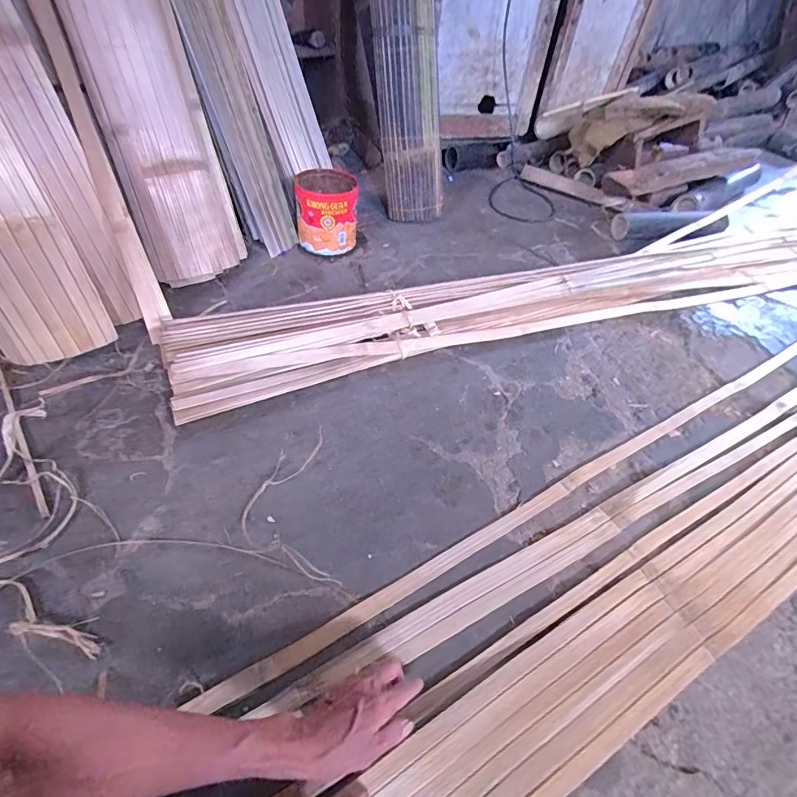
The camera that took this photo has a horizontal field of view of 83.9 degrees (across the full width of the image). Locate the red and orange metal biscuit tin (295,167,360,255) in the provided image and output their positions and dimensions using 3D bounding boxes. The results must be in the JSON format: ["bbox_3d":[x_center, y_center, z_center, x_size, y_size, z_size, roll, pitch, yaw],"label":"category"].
[{"bbox_3d":[-0.188,-0.479,1.160,0.153,0.166,0.164,-5,50,-9],"label":"red and orange metal biscuit tin"}]

